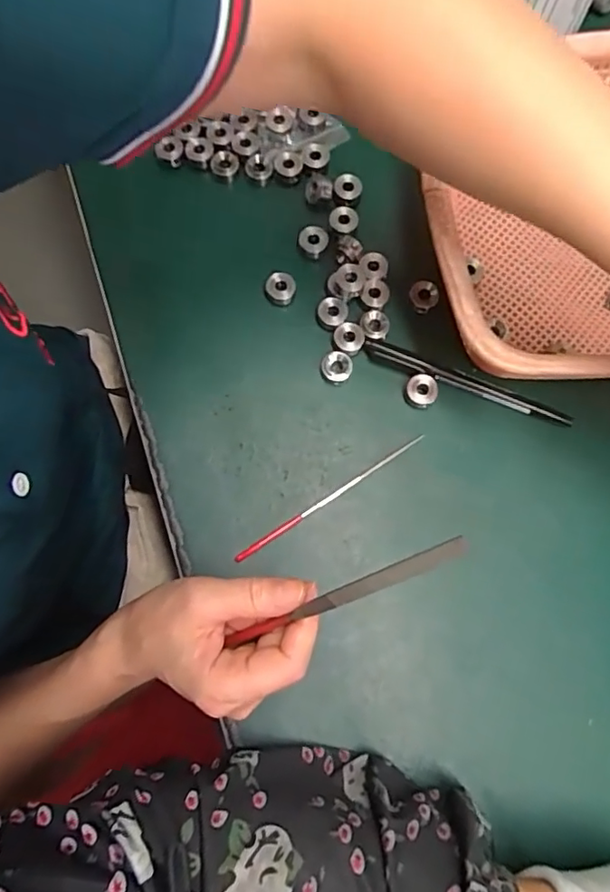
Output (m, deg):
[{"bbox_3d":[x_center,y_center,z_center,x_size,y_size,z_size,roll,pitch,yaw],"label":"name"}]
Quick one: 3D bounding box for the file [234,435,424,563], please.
[{"bbox_3d":[0.016,0.031,0.346,0.135,0.004,0.006,-32,79,-8],"label":"file"}]

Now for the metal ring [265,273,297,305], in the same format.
[{"bbox_3d":[-0.016,-0.104,0.375,0.019,0.011,0.017,9,76,1],"label":"metal ring"}]

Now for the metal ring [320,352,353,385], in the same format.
[{"bbox_3d":[0.020,-0.050,0.364,0.020,0.009,0.019,0,76,-1],"label":"metal ring"}]

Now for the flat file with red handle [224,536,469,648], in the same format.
[{"bbox_3d":[0.013,0.067,0.247,0.134,0.006,0.008,-33,75,35],"label":"flat file with red handle"}]

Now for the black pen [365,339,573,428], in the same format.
[{"bbox_3d":[0.104,-0.040,0.363,0.137,0.008,0.012,21,77,4],"label":"black pen"}]

